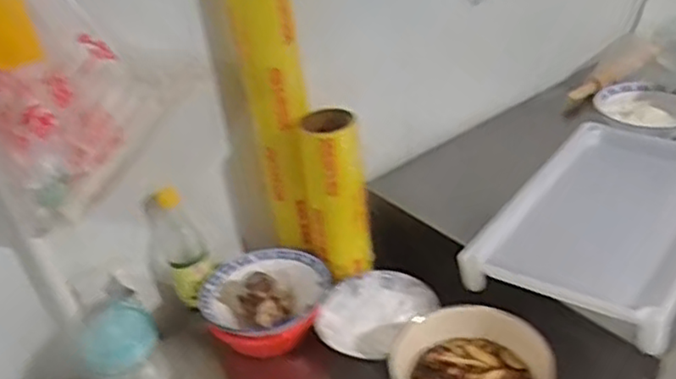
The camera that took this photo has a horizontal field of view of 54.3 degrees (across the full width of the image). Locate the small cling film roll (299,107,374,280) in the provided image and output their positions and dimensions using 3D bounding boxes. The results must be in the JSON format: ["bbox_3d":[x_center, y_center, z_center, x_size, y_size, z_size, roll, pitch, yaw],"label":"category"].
[{"bbox_3d":[0.000,0.016,1.035,0.098,0.280,0.093,-5,32,3],"label":"small cling film roll"}]

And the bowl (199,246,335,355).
[{"bbox_3d":[-0.109,0.163,1.015,0.179,0.068,0.172,-5,32,3],"label":"bowl"}]

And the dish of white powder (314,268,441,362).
[{"bbox_3d":[0.049,0.188,1.006,0.162,0.033,0.173,-5,32,3],"label":"dish of white powder"}]

